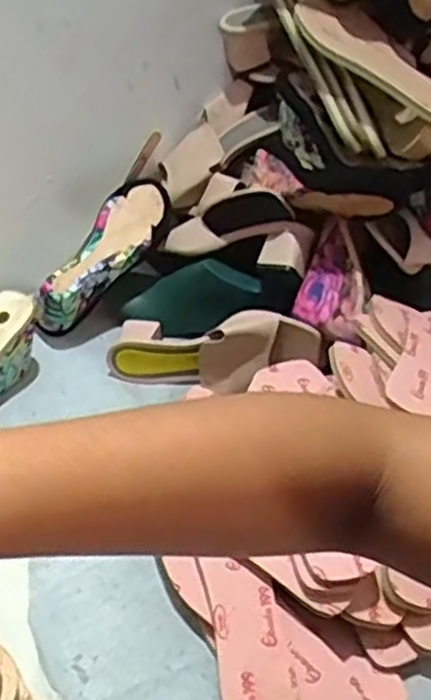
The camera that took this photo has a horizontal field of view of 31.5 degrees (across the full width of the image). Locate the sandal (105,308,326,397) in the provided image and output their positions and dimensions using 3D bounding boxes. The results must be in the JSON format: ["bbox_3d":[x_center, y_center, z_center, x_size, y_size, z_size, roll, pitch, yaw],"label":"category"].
[{"bbox_3d":[0.001,-0.003,0.865,0.240,0.076,0.067,-6,38,15],"label":"sandal"}]

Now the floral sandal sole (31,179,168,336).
[{"bbox_3d":[-0.133,-0.118,0.918,0.072,0.074,0.227,31,77,29],"label":"floral sandal sole"}]

